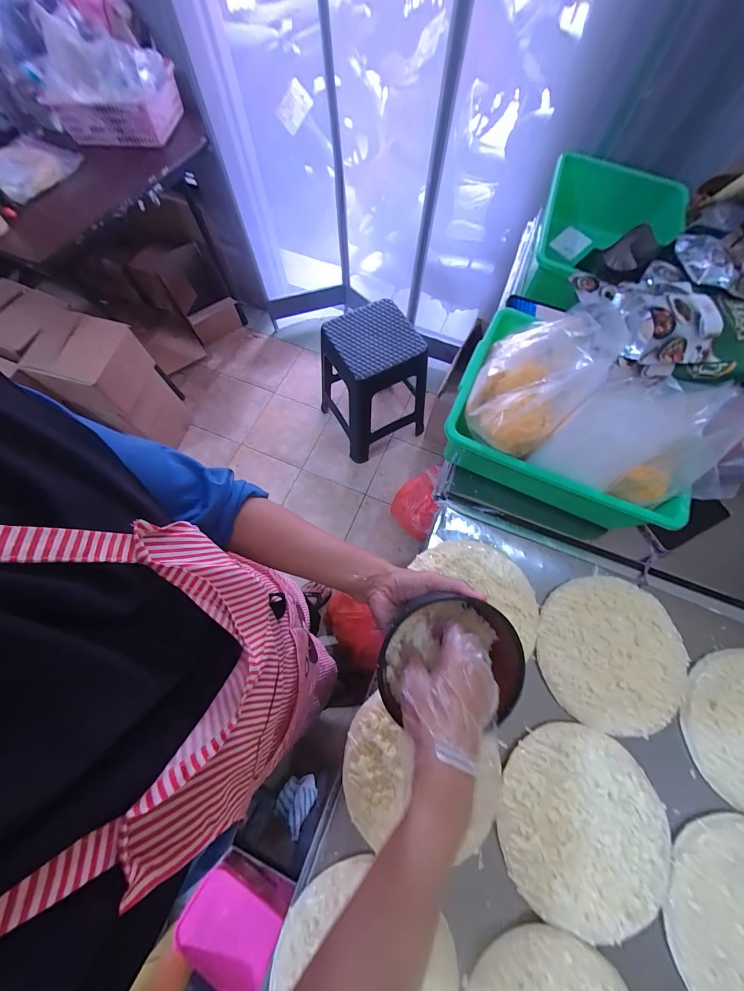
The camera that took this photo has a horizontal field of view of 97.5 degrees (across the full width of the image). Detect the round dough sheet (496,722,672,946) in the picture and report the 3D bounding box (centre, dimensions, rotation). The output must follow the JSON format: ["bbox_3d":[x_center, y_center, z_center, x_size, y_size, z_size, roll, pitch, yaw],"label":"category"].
[{"bbox_3d":[0.259,0.402,0.395,0.197,0.012,0.197,0,69,-1],"label":"round dough sheet"}]

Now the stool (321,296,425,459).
[{"bbox_3d":[-0.009,-0.447,1.295,0.333,0.488,0.374,-27,70,-13],"label":"stool"}]

